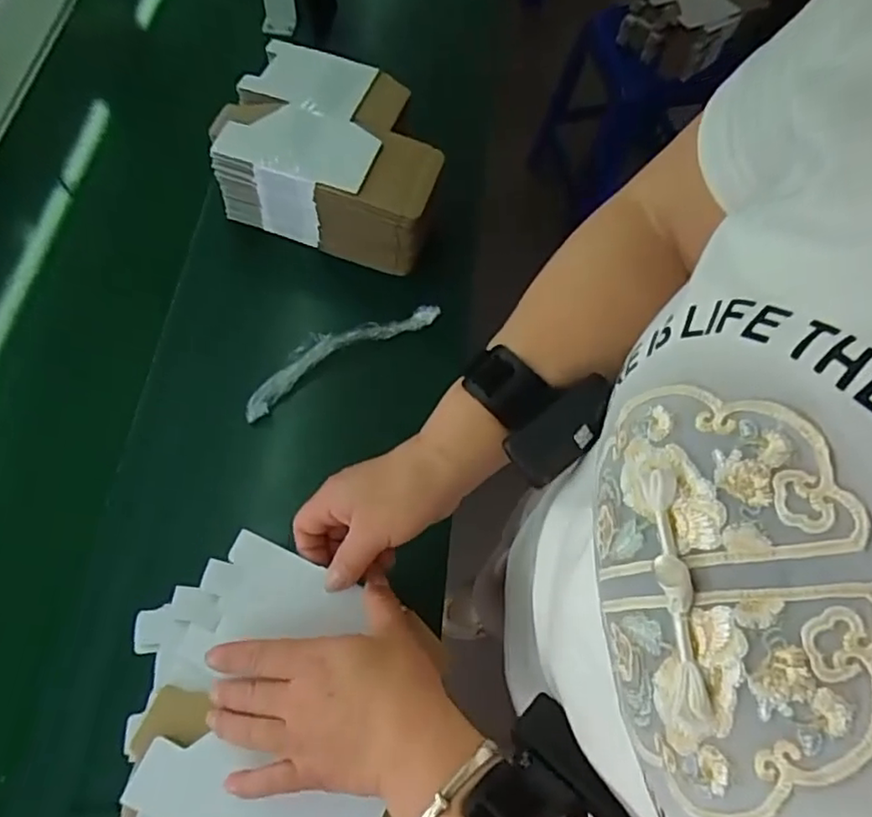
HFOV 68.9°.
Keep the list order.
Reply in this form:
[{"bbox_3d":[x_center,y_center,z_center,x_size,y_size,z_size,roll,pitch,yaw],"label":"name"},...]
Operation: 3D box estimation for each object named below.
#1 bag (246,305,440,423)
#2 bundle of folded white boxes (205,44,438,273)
[{"bbox_3d":[-0.096,-0.060,0.600,0.195,0.035,0.054,-27,67,-16],"label":"bag"},{"bbox_3d":[-0.093,-0.261,0.654,0.220,0.103,0.171,19,63,7],"label":"bundle of folded white boxes"}]

